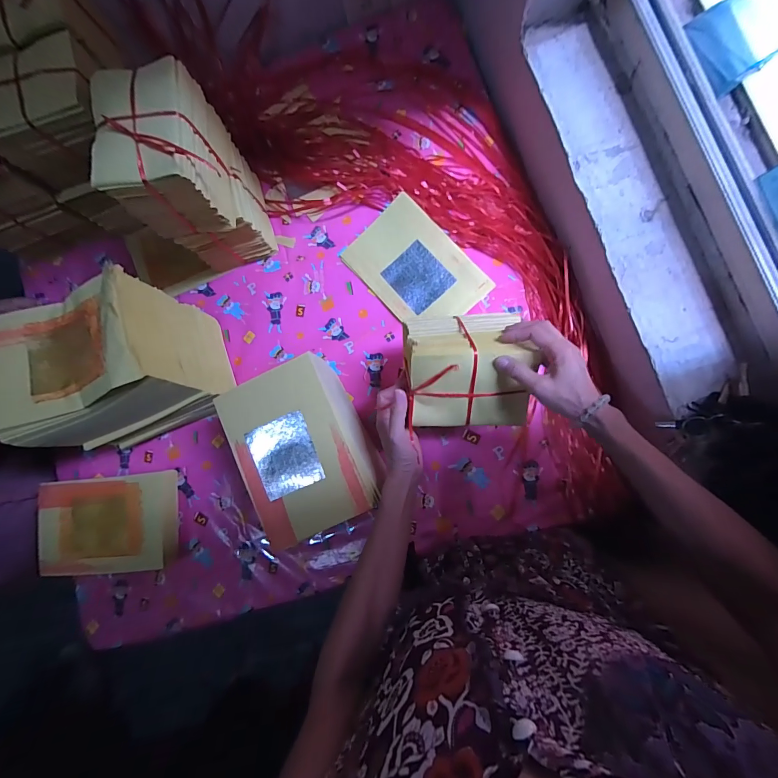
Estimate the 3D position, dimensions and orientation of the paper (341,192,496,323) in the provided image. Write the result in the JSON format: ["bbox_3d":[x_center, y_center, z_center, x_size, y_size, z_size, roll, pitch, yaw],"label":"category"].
[{"bbox_3d":[0.045,-0.209,0.663,0.155,0.013,0.230,-43,81,1],"label":"paper"}]

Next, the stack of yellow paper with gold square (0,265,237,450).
[{"bbox_3d":[-0.398,-0.028,0.569,0.221,0.205,0.177,-17,85,6],"label":"stack of yellow paper with gold square"}]

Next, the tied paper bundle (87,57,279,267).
[{"bbox_3d":[-0.297,-0.316,0.593,0.127,0.263,0.159,-13,83,5],"label":"tied paper bundle"}]

